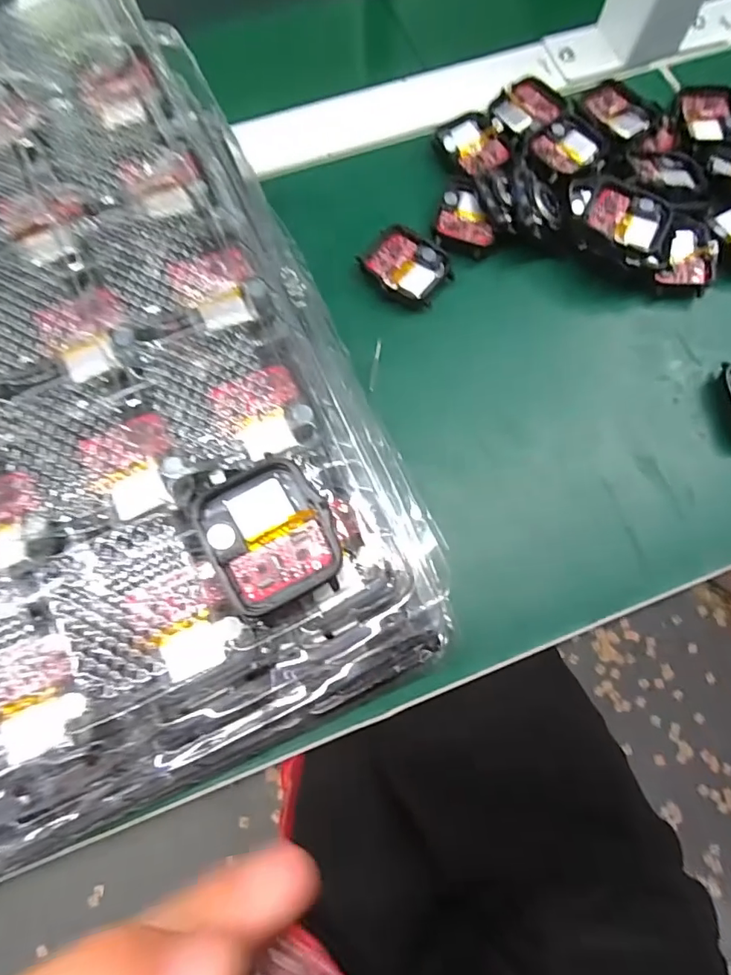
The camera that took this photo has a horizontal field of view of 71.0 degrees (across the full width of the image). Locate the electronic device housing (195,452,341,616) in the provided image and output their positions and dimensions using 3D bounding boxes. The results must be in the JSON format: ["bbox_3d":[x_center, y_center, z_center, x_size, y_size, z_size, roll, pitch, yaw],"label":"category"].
[{"bbox_3d":[-0.030,0.016,0.164,0.036,0.014,0.042,-24,78,-7],"label":"electronic device housing"}]

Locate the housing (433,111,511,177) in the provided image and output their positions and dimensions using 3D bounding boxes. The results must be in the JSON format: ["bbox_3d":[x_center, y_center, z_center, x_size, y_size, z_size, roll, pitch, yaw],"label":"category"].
[{"bbox_3d":[0.063,-0.204,0.302,0.037,0.005,0.042,-28,76,-9],"label":"housing"}]

